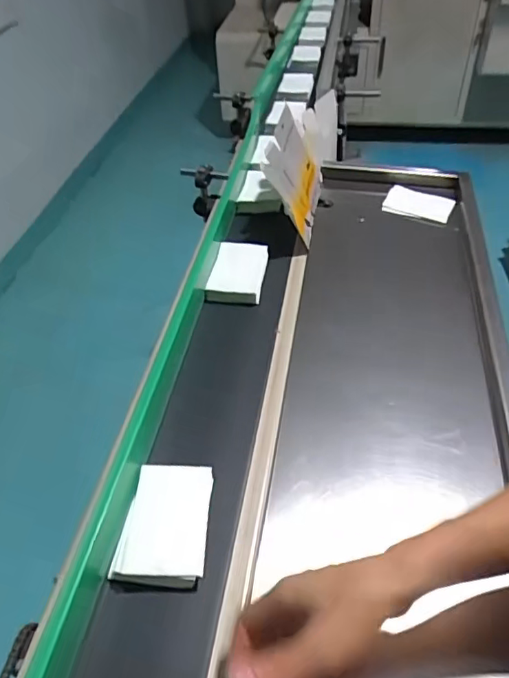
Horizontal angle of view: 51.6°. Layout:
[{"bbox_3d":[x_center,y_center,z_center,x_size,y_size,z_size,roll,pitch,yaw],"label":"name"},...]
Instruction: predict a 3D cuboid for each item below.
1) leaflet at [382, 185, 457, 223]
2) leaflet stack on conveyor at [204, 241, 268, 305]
[{"bbox_3d":[0.257,-0.213,0.824,0.101,0.012,0.061,15,58,8],"label":"leaflet"},{"bbox_3d":[-0.020,-0.090,0.701,0.068,0.030,0.099,6,46,9],"label":"leaflet stack on conveyor"}]

